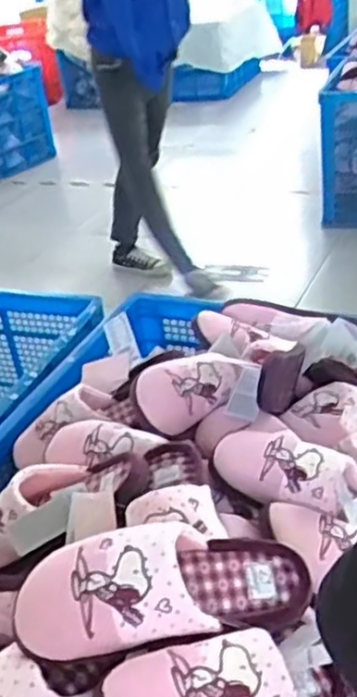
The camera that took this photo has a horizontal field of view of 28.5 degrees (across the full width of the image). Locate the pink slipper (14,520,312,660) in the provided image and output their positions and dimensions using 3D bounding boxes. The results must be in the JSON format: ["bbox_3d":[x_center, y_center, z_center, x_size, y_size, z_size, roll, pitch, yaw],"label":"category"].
[{"bbox_3d":[-0.013,0.203,0.606,0.243,0.085,0.093,-1,29,-15],"label":"pink slipper"}]

